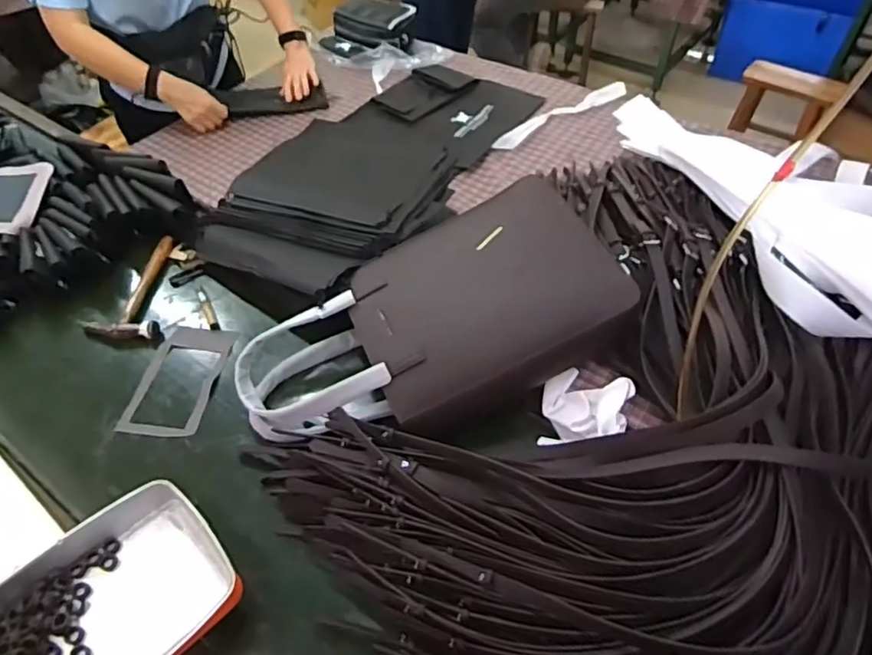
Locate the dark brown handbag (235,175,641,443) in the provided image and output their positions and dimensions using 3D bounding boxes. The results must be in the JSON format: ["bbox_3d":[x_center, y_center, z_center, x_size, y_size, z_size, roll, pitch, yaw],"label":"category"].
[{"bbox_3d":[-0.008,0.015,0.893,0.566,0.130,0.317,-33,60,-4],"label":"dark brown handbag"}]

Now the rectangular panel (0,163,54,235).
[{"bbox_3d":[-0.835,-0.262,1.139,0.144,0.015,0.242,-7,51,-3],"label":"rectangular panel"}]

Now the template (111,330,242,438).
[{"bbox_3d":[-0.408,0.082,0.941,0.128,0.011,0.207,5,51,11],"label":"template"}]

